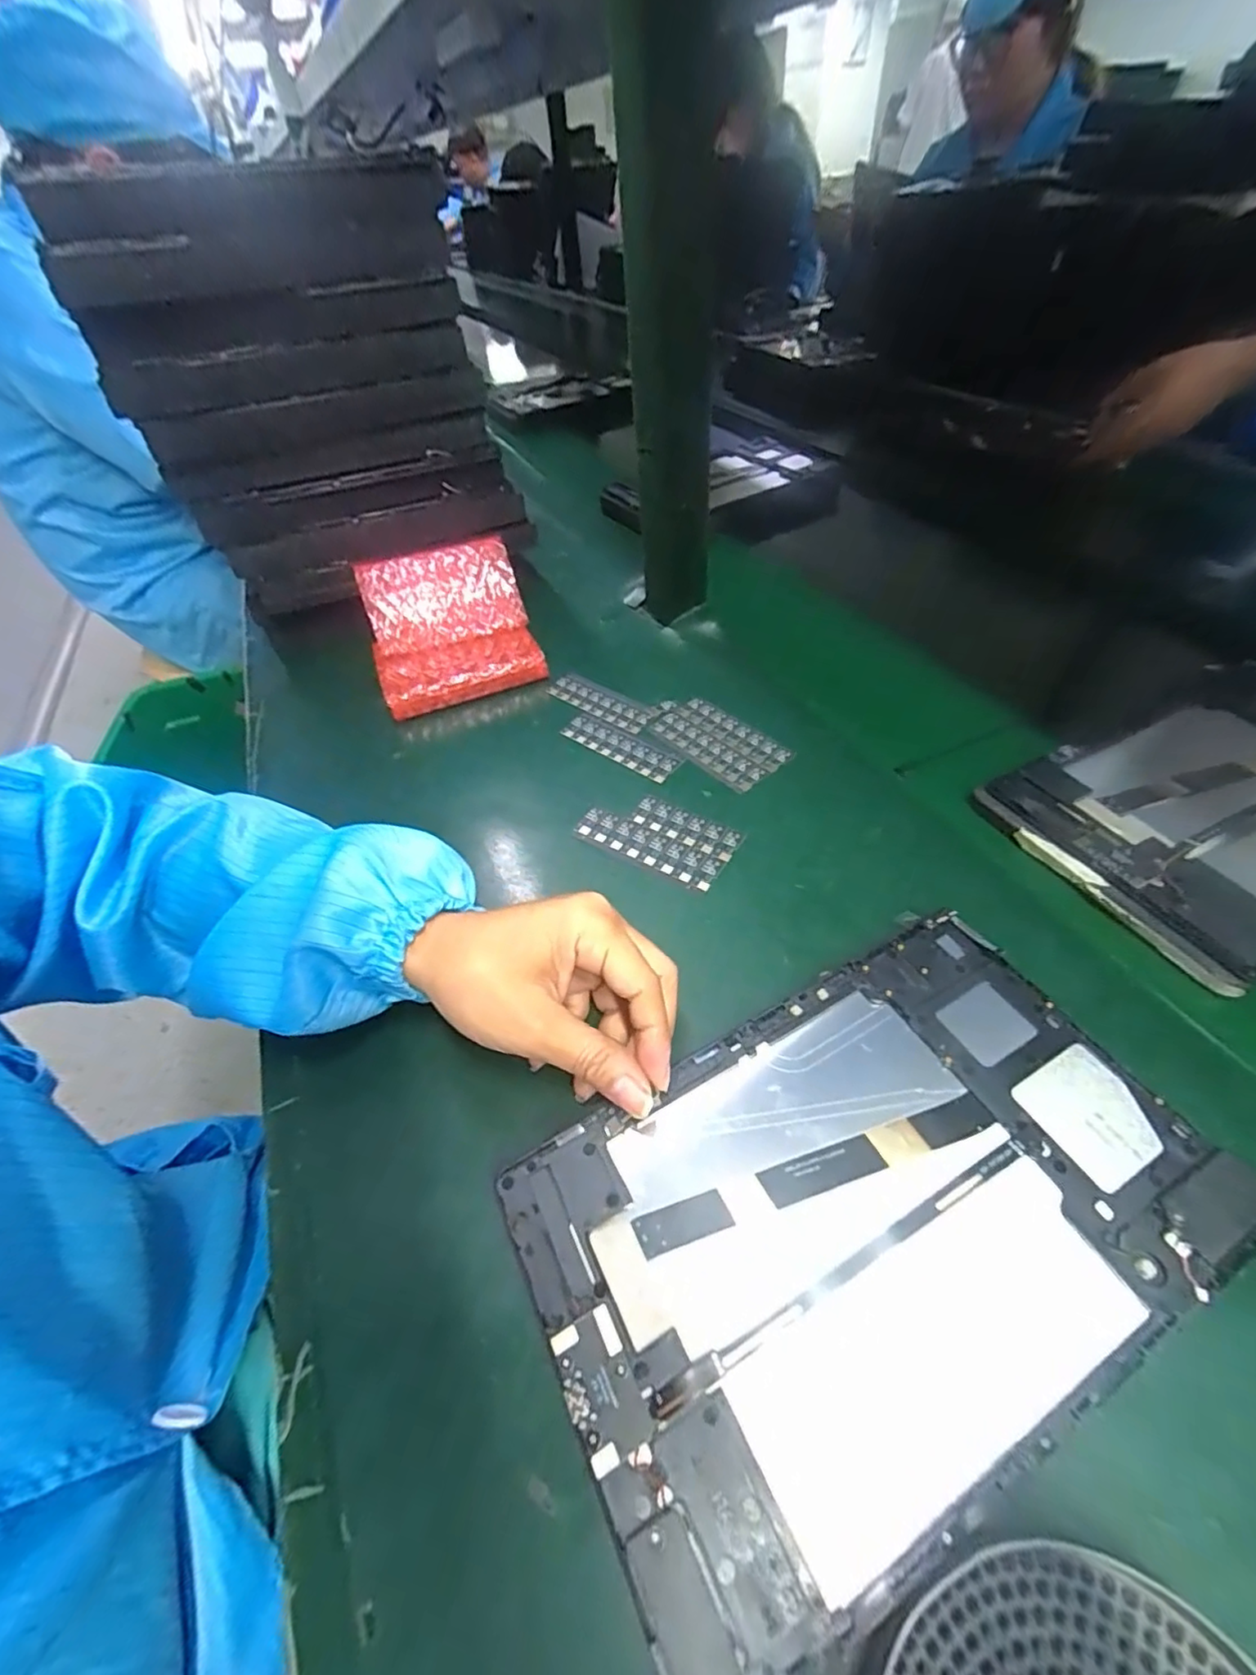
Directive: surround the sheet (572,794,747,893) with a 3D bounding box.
[{"bbox_3d":[0.018,-0.003,0.366,0.093,0.004,0.051,24,54,26],"label":"sheet"}]

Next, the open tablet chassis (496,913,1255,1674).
[{"bbox_3d":[0.087,0.133,0.221,0.235,0.007,0.147,-23,49,-14],"label":"open tablet chassis"}]

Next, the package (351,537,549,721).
[{"bbox_3d":[-0.145,-0.172,0.489,0.129,0.080,0.120,-18,48,-10],"label":"package"}]

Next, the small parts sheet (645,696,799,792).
[{"bbox_3d":[0.062,-0.067,0.418,0.051,0.004,0.093,-35,53,-23],"label":"small parts sheet"}]

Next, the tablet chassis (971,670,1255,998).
[{"bbox_3d":[0.349,-0.025,0.344,0.238,0.009,0.146,-23,49,-14],"label":"tablet chassis"}]

